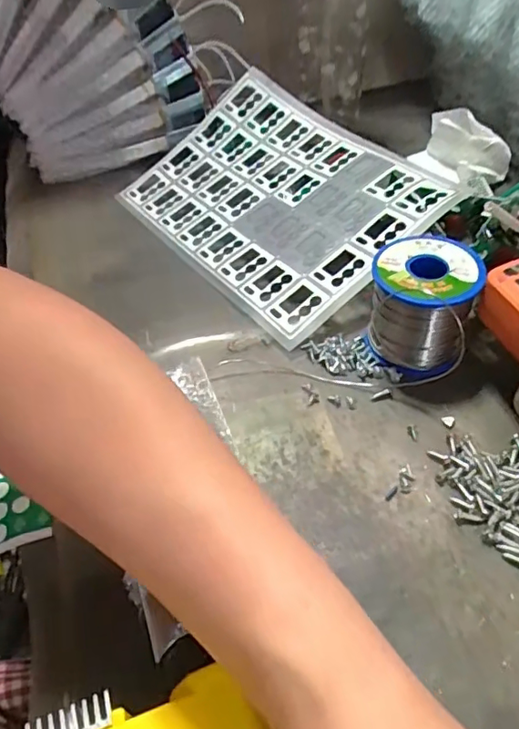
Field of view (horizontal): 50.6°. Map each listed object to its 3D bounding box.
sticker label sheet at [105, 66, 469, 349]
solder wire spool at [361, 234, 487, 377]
[{"bbox_3d":[0.006,-0.146,0.458,0.178,0.020,0.268,-40,54,-8],"label":"sticker label sheet"},{"bbox_3d":[0.103,-0.037,0.351,0.060,0.064,0.067,10,50,14],"label":"solder wire spool"}]

